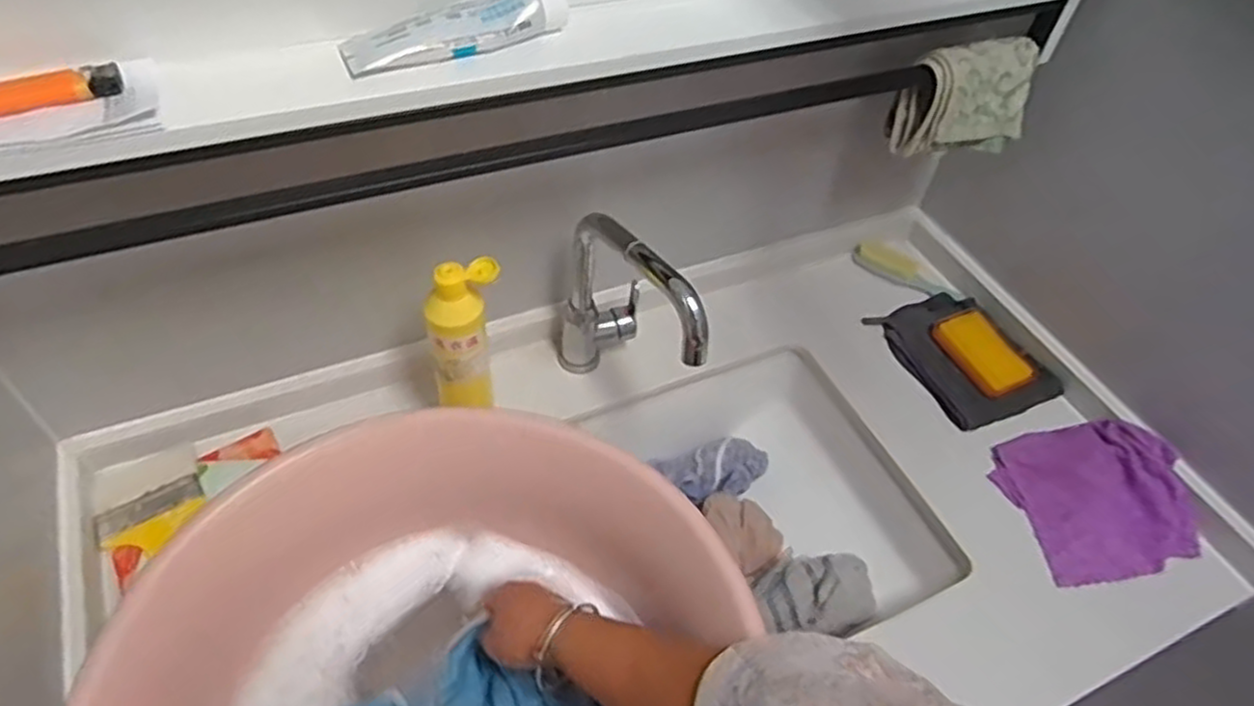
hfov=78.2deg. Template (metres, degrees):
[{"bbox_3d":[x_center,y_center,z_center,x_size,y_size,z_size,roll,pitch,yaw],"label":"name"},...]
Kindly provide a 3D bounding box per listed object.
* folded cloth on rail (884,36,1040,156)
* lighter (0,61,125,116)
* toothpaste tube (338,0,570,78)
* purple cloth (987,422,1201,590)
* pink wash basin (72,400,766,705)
[{"bbox_3d":[0.349,-0.256,0.787,0.133,0.098,0.062,-10,52,-14],"label":"folded cloth on rail"},{"bbox_3d":[-0.361,-0.163,0.480,0.081,0.015,0.027,-22,56,-22],"label":"lighter"},{"bbox_3d":[-0.120,-0.234,0.558,0.165,0.036,0.039,-15,53,-18],"label":"toothpaste tube"},{"bbox_3d":[0.495,0.145,0.808,0.169,0.062,0.165,-6,51,-11],"label":"purple cloth"},{"bbox_3d":[-0.134,0.249,0.539,0.394,0.138,0.404,3,50,-4],"label":"pink wash basin"}]

